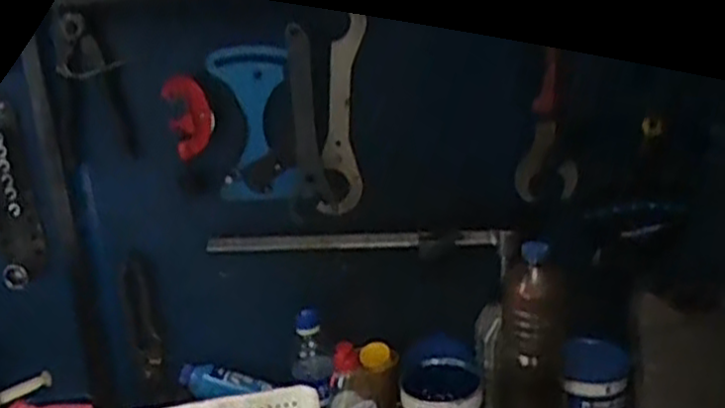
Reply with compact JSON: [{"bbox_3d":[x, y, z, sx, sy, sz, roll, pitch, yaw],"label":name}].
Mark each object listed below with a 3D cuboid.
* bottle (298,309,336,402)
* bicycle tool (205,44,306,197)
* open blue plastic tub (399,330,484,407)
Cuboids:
[{"bbox_3d":[-0.072,0.188,1.035,0.054,0.095,0.047,-7,17,-8],"label":"bottle"},{"bbox_3d":[-0.136,-0.102,0.968,0.100,0.190,0.013,-4,17,4],"label":"bicycle tool"},{"bbox_3d":[0.102,0.251,1.007,0.108,0.096,0.137,-3,17,7],"label":"open blue plastic tub"}]

